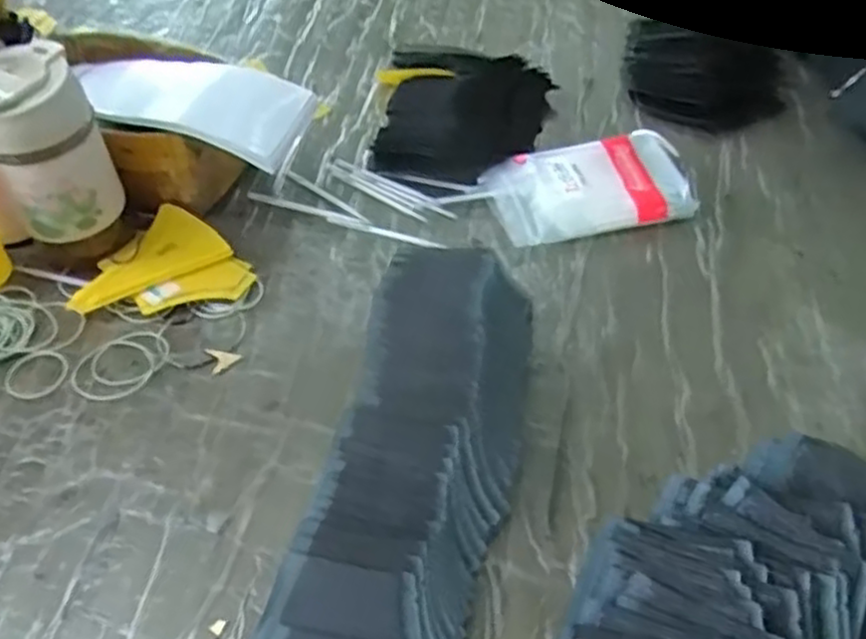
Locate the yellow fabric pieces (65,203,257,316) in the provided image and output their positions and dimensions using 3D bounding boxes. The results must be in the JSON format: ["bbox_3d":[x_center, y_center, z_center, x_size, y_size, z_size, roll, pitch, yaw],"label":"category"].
[{"bbox_3d":[-0.208,-0.035,0.581,0.110,0.020,0.115,19,50,17],"label":"yellow fabric pieces"}]

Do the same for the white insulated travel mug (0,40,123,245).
[{"bbox_3d":[-0.286,-0.125,0.542,0.079,0.123,0.072,-25,53,-22],"label":"white insulated travel mug"}]

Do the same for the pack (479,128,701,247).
[{"bbox_3d":[0.137,-0.115,0.645,0.174,0.031,0.097,-11,48,-9],"label":"pack"}]

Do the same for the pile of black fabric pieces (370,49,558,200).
[{"bbox_3d":[0.030,-0.203,0.710,0.157,0.047,0.207,7,48,7],"label":"pile of black fabric pieces"}]

